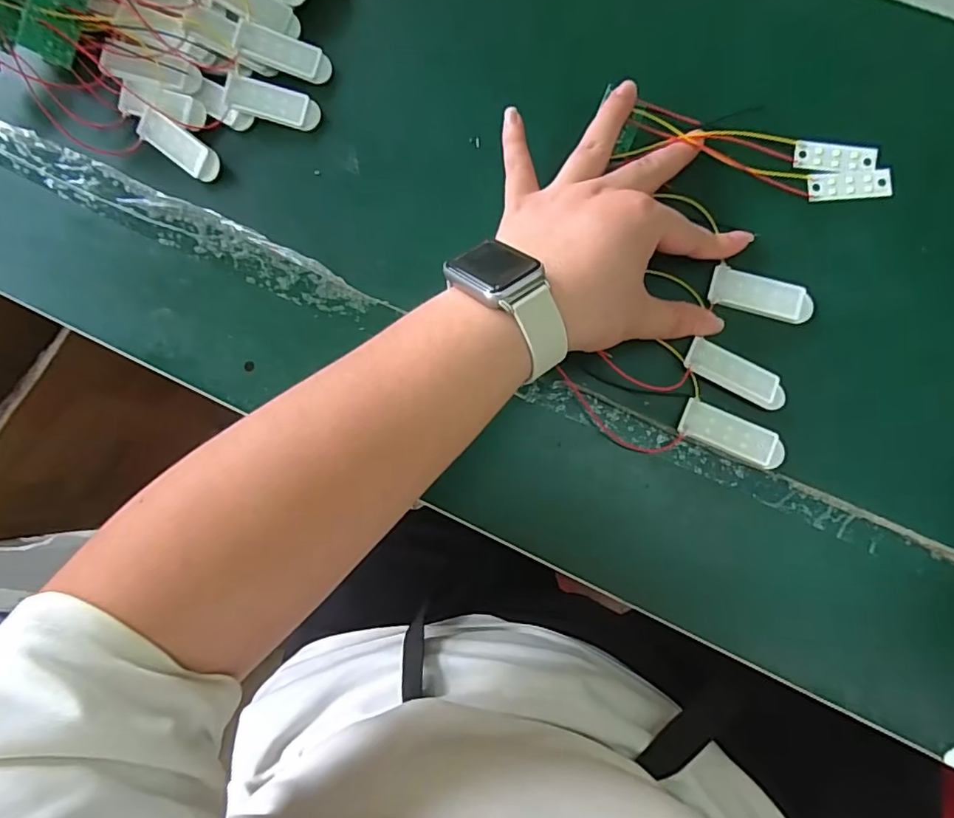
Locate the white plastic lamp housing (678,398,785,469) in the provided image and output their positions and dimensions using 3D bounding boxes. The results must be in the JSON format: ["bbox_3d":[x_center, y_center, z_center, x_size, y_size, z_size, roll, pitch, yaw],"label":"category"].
[{"bbox_3d":[0.142,0.014,0.308,0.057,0.004,0.022,24,84,7],"label":"white plastic lamp housing"}]

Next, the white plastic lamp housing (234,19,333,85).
[{"bbox_3d":[-0.122,-0.226,0.354,0.058,0.007,0.022,18,83,-10],"label":"white plastic lamp housing"}]

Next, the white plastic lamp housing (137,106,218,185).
[{"bbox_3d":[-0.189,-0.167,0.354,0.059,0.013,0.020,36,86,8],"label":"white plastic lamp housing"}]

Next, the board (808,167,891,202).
[{"bbox_3d":[0.218,-0.131,0.326,0.045,0.004,0.017,-2,82,4],"label":"board"}]

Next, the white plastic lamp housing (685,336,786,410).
[{"bbox_3d":[0.145,-0.019,0.310,0.056,0.007,0.022,30,85,8],"label":"white plastic lamp housing"}]

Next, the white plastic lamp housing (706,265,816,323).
[{"bbox_3d":[0.162,-0.066,0.318,0.056,0.004,0.024,18,84,6],"label":"white plastic lamp housing"}]

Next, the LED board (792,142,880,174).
[{"bbox_3d":[0.211,-0.148,0.326,0.046,0.004,0.016,9,83,5],"label":"LED board"}]

